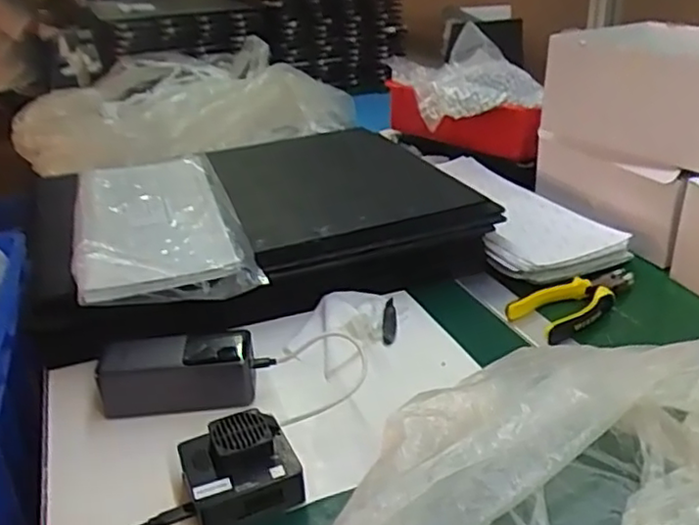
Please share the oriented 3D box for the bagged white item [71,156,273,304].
[{"bbox_3d":[-0.211,-0.059,0.720,0.162,0.033,0.338,-11,28,-16],"label":"bagged white item"}]

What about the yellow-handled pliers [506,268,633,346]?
[{"bbox_3d":[0.247,0.038,0.688,0.158,0.014,0.066,-16,30,-25],"label":"yellow-handled pliers"}]

